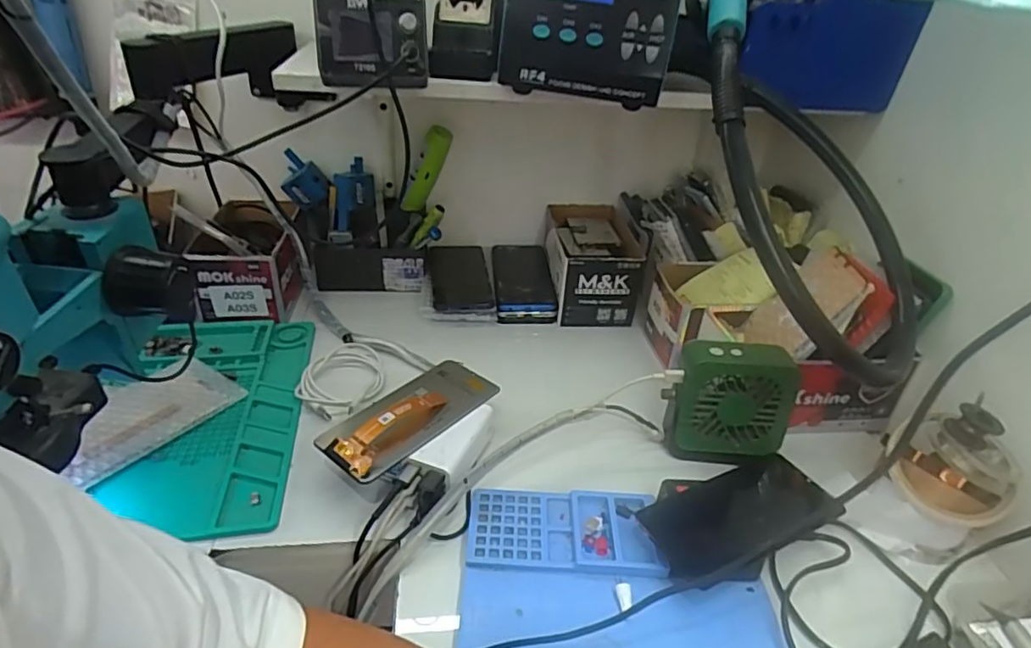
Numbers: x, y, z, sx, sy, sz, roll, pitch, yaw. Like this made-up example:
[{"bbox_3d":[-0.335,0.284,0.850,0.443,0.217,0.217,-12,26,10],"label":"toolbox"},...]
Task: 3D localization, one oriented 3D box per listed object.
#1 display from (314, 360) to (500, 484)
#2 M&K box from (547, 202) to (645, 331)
[{"bbox_3d":[-0.088,0.073,0.497,0.070,0.016,0.150,29,39,30],"label":"display"},{"bbox_3d":[0.102,-0.090,0.760,0.114,0.079,0.190,1,34,-1],"label":"M&K box"}]

